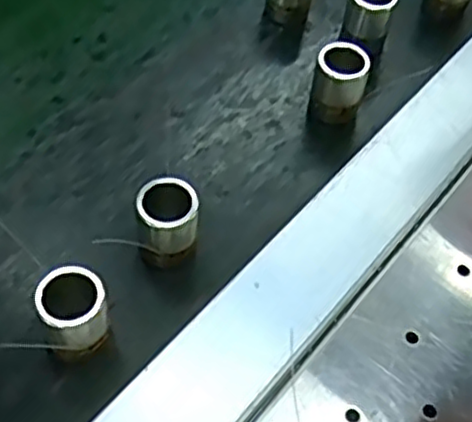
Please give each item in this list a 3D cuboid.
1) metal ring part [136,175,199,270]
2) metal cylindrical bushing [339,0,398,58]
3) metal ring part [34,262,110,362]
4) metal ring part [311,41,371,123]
[{"bbox_3d":[-0.026,0.006,0.281,0.022,0.032,0.023,3,54,-4],"label":"metal ring part"},{"bbox_3d":[0.065,-0.095,0.365,0.022,0.036,0.021,3,54,-4],"label":"metal cylindrical bushing"},{"bbox_3d":[-0.056,0.037,0.256,0.022,0.033,0.024,3,54,-4],"label":"metal ring part"},{"bbox_3d":[0.046,-0.056,0.333,0.022,0.035,0.020,12,54,3],"label":"metal ring part"}]

